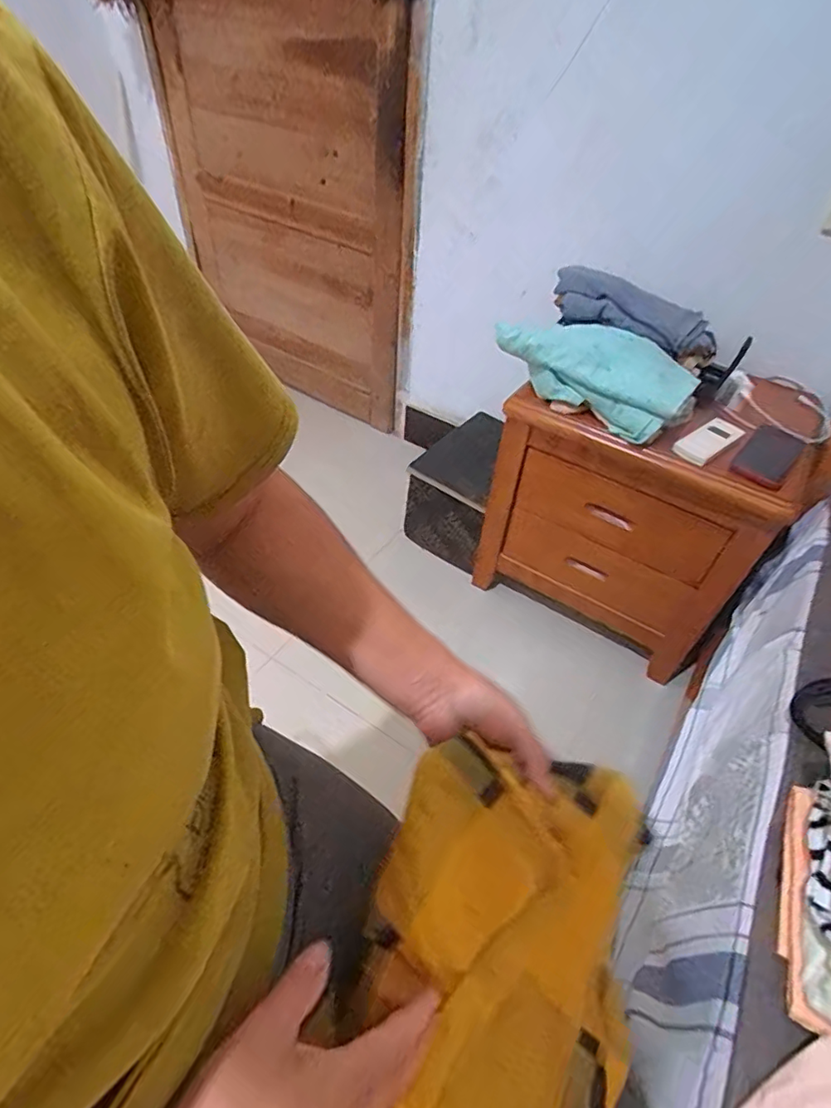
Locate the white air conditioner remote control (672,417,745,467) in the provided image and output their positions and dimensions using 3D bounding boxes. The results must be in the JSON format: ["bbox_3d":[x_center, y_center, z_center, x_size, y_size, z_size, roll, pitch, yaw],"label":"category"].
[{"bbox_3d":[0.468,-0.181,0.868,0.124,0.013,0.055,-34,62,-21],"label":"white air conditioner remote control"}]

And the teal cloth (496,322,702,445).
[{"bbox_3d":[0.308,-0.319,0.925,0.311,0.086,0.188,31,52,22],"label":"teal cloth"}]

